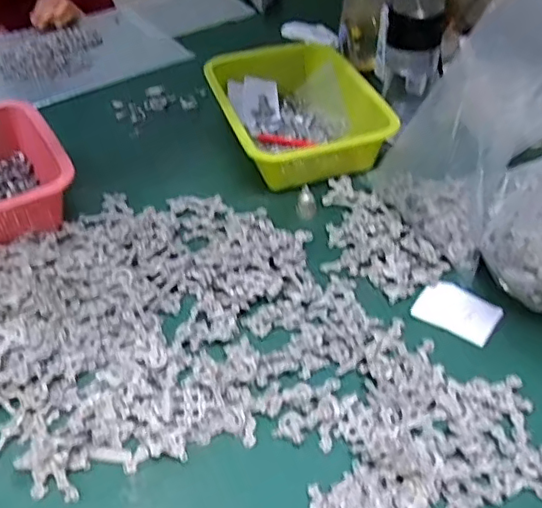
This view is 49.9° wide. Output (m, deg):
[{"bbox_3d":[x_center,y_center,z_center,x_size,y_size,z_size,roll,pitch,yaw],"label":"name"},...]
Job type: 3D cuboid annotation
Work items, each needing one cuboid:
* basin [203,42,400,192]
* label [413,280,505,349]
[{"bbox_3d":[0.032,-0.189,0.781,0.189,0.067,0.262,-15,45,-10],"label":"basin"},{"bbox_3d":[0.186,0.056,0.579,0.080,0.007,0.052,27,64,39],"label":"label"}]

